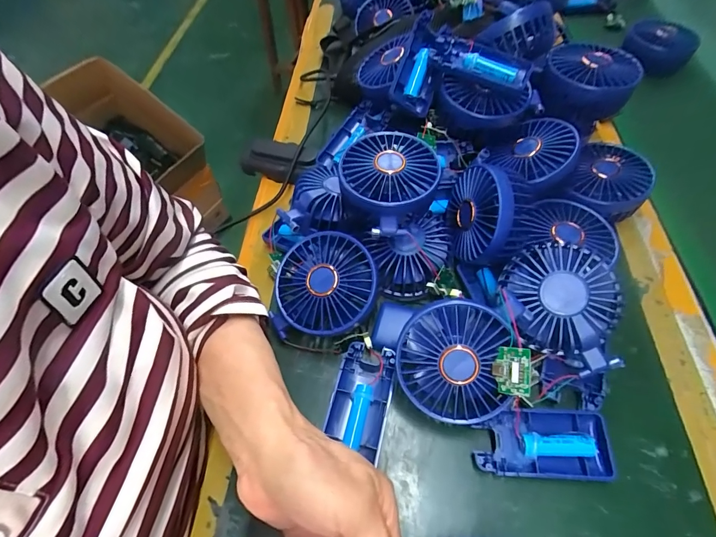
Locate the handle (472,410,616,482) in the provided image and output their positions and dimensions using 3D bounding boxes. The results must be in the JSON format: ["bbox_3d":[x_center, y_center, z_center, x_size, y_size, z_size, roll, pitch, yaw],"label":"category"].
[{"bbox_3d":[0.131,0.126,0.270,0.091,0.014,0.042,1,58,4],"label":"handle"}]

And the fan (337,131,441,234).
[{"bbox_3d":[0.028,-0.081,0.325,0.082,0.028,0.085,-1,58,2],"label":"fan"}]

